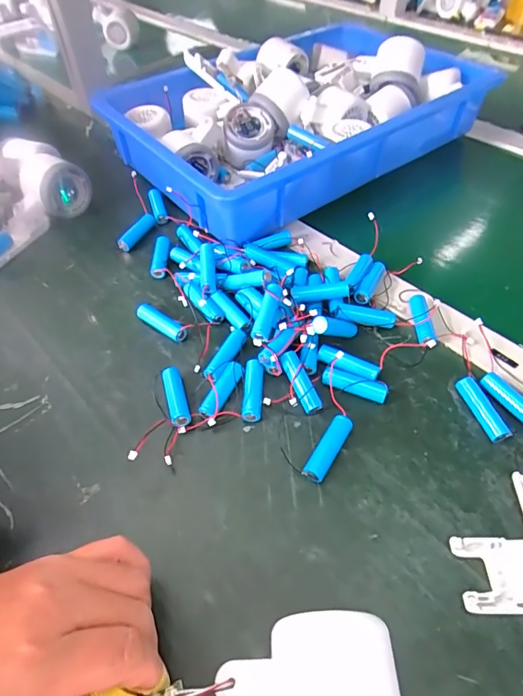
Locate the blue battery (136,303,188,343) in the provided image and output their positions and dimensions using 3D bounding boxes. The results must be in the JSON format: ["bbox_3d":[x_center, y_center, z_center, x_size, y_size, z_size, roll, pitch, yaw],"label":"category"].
[{"bbox_3d":[-0.087,-0.023,0.388,0.049,0.015,0.014,28,58,22],"label":"blue battery"}]

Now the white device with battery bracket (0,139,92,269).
[{"bbox_3d":[-0.278,-0.155,0.476,0.092,0.064,0.164,27,57,22],"label":"white device with battery bracket"}]

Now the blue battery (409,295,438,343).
[{"bbox_3d":[0.137,-0.025,0.374,0.016,0.016,0.060,4,39,5],"label":"blue battery"}]

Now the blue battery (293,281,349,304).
[{"bbox_3d":[0.052,-0.049,0.387,0.049,0.015,0.011,-8,51,-4],"label":"blue battery"}]

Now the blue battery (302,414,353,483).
[{"bbox_3d":[0.047,0.071,0.312,0.014,0.014,0.052,26,57,22],"label":"blue battery"}]

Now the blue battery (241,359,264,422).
[{"bbox_3d":[-0.007,0.033,0.341,0.014,0.014,0.048,0,51,3],"label":"blue battery"}]

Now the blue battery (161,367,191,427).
[{"bbox_3d":[-0.066,0.037,0.340,0.014,0.016,0.053,-15,52,-9],"label":"blue battery"}]

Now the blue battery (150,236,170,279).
[{"bbox_3d":[-0.102,-0.093,0.448,0.016,0.017,0.048,-3,51,0],"label":"blue battery"}]

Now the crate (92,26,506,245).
[{"bbox_3d":[0.036,-0.293,0.550,0.405,0.098,0.295,-32,57,-21],"label":"crate"}]

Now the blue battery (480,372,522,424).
[{"bbox_3d":[0.187,0.041,0.329,0.014,0.011,0.050,-28,55,-18],"label":"blue battery"}]

